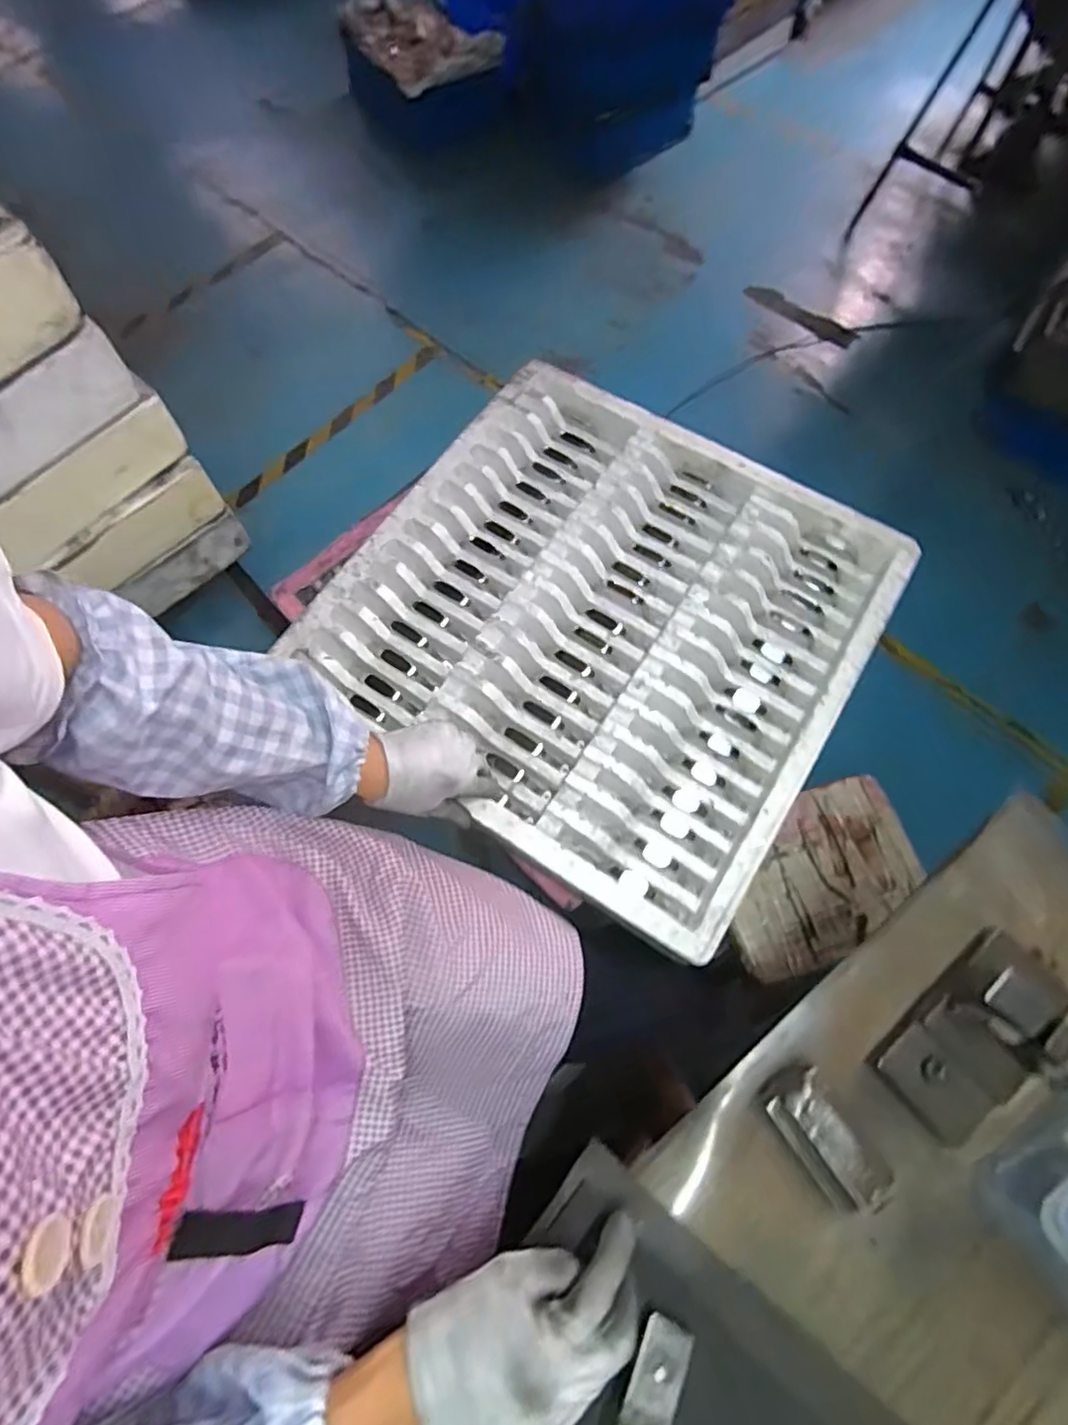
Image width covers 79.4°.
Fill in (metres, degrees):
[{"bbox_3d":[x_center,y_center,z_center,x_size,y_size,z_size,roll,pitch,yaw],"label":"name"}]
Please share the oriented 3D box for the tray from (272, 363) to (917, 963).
[{"bbox_3d":[0.077,-0.109,0.743,0.551,0.040,0.558,31,71,12],"label":"tray"}]

